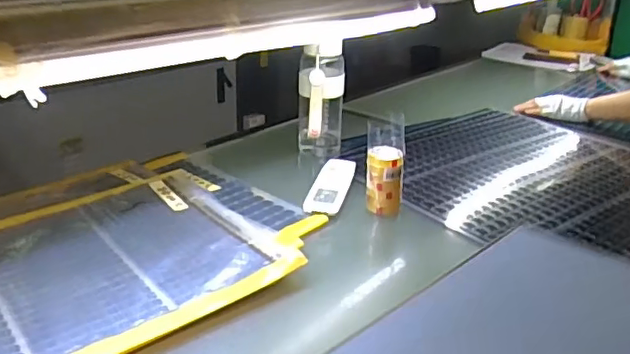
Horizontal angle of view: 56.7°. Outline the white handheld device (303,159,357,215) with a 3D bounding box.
[{"bbox_3d":[0.029,0.013,0.925,0.055,0.021,0.167,9,25,12],"label":"white handheld device"}]

